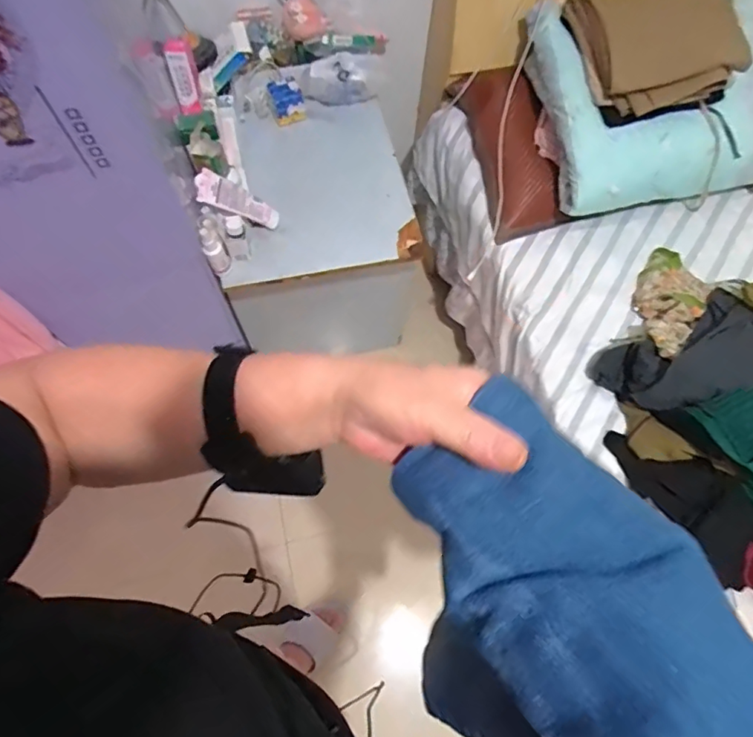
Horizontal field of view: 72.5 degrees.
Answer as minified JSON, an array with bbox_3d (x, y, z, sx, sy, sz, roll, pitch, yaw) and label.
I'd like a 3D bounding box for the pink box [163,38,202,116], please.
[{"bbox_3d":[-0.351,-0.530,0.935,0.042,0.122,0.041,-12,24,-7],"label":"pink box"}]

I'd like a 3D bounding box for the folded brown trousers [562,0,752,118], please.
[{"bbox_3d":[0.534,-0.614,0.962,0.305,0.064,0.234,-15,94,-1],"label":"folded brown trousers"}]

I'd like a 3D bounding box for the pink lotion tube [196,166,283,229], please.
[{"bbox_3d":[-0.252,-0.308,0.954,0.169,0.025,0.060,19,62,-36],"label":"pink lotion tube"}]

